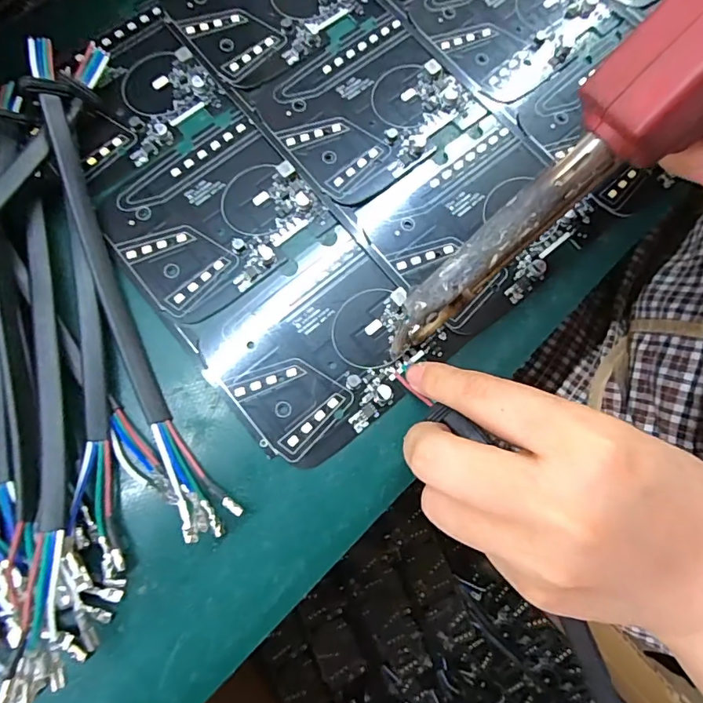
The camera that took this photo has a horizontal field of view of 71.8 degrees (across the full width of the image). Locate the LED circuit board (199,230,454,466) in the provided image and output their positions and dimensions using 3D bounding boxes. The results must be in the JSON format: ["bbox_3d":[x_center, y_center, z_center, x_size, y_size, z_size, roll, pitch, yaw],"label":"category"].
[{"bbox_3d":[-0.011,-0.001,0.210,0.089,0.004,0.073,-43,82,-10],"label":"LED circuit board"}]

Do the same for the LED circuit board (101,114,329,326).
[{"bbox_3d":[-0.062,-0.061,0.222,0.084,0.004,0.075,-37,81,-9],"label":"LED circuit board"}]

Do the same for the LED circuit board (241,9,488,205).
[{"bbox_3d":[0.008,-0.120,0.235,0.090,0.004,0.078,-37,80,-9],"label":"LED circuit board"}]

